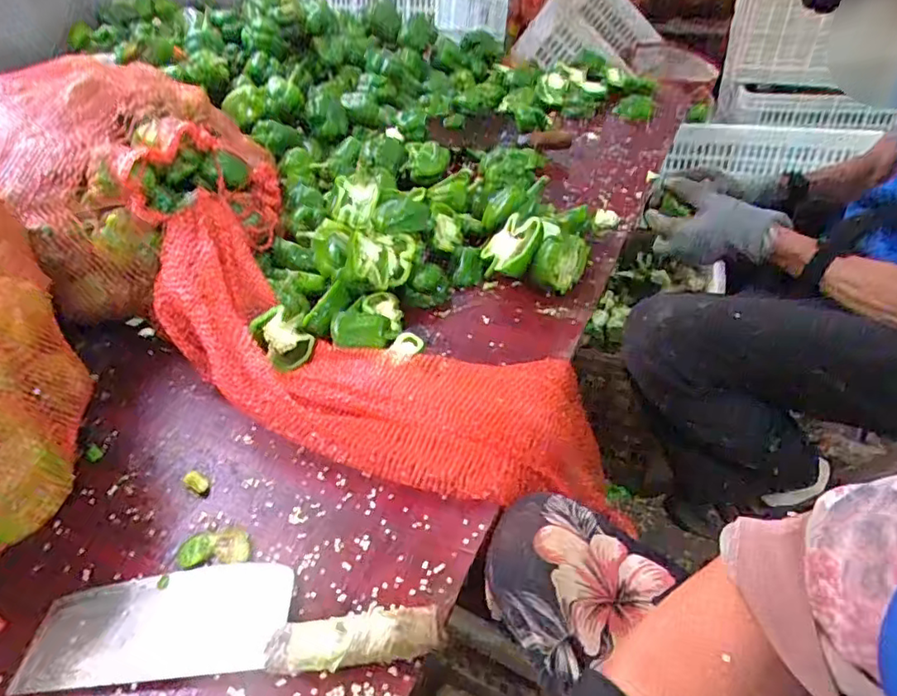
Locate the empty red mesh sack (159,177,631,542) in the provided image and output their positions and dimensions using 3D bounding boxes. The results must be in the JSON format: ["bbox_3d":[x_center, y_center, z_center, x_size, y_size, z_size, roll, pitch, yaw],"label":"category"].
[{"bbox_3d":[-0.099,0.016,0.637,0.563,0.171,0.223,16,45,21],"label":"empty red mesh sack"}]

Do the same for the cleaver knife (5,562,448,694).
[{"bbox_3d":[-0.167,0.207,0.456,0.320,0.027,0.092,-4,42,1],"label":"cleaver knife"}]

